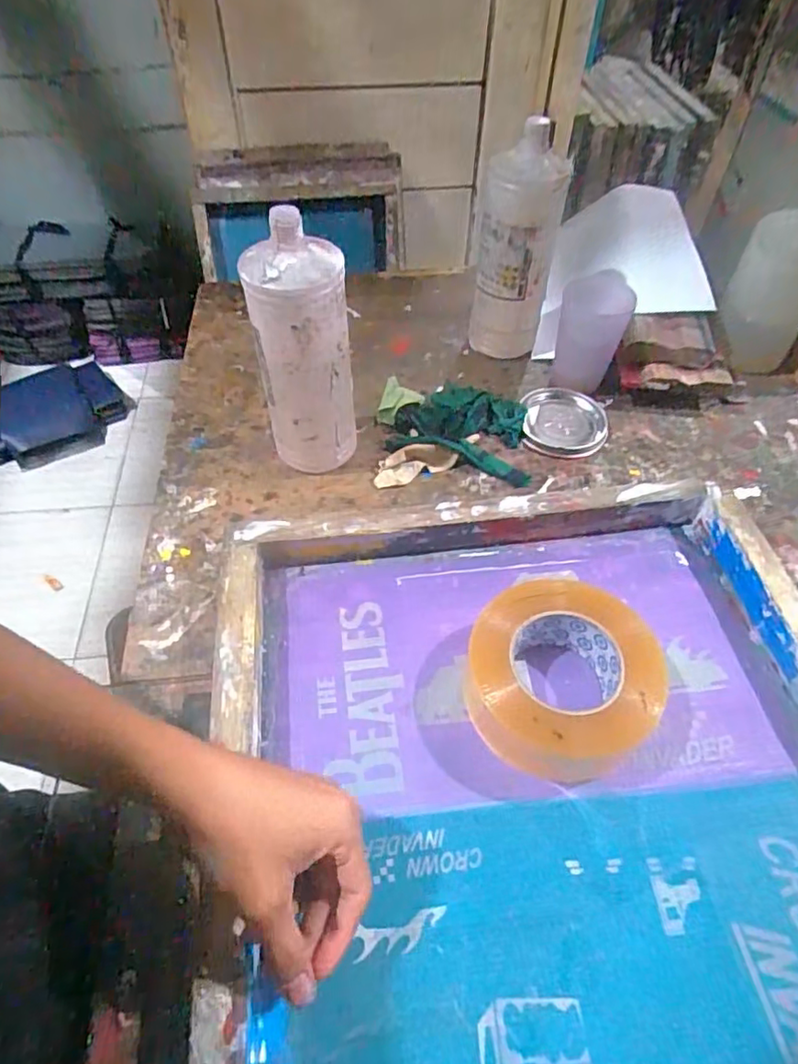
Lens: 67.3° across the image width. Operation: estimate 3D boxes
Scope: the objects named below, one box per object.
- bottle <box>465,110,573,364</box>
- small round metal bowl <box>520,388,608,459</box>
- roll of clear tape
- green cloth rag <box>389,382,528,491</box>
[{"bbox_3d":[0.125,-0.296,0.654,0.083,0.222,0.067,10,52,9],"label":"bottle"},{"bbox_3d":[0.178,-0.120,0.649,0.089,0.014,0.095,0,51,1],"label":"small round metal bowl"},{"bbox_3d":[0.121,0.106,0.443,0.135,0.057,0.130,0,51,1],"label":"roll of clear tape"},{"bbox_3d":[0.071,-0.115,0.637,0.145,0.020,0.118,13,53,11],"label":"green cloth rag"}]

